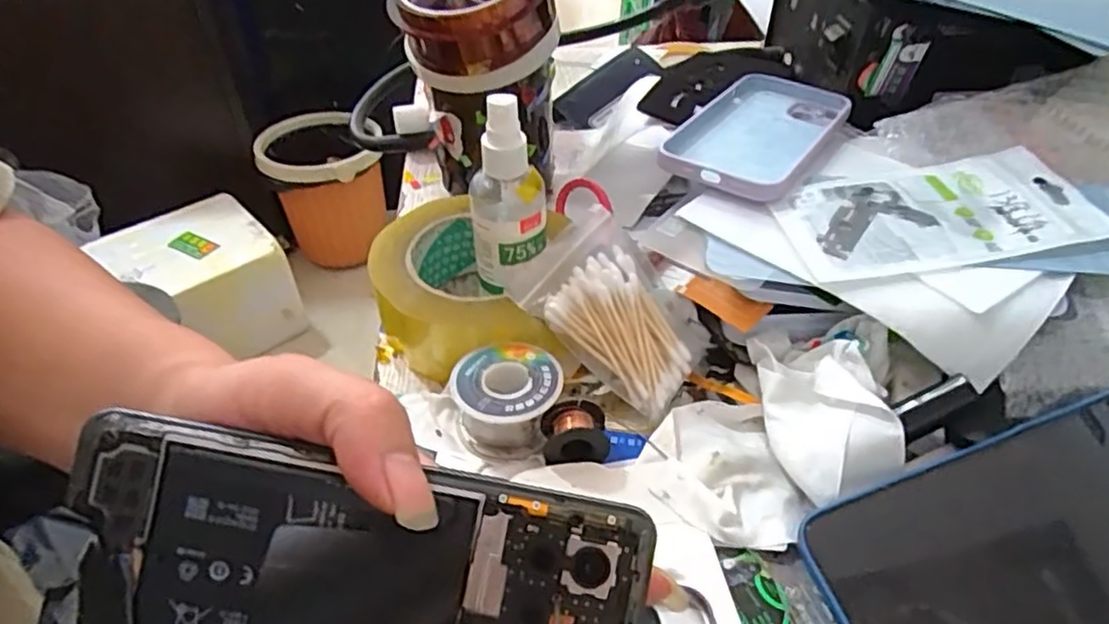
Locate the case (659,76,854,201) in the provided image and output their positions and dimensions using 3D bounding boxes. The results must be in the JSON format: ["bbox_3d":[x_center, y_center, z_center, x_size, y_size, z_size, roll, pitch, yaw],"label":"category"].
[{"bbox_3d":[0.127,-0.118,0.417,0.081,0.013,0.153,23,48,23],"label":"case"}]

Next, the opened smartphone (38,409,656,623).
[{"bbox_3d":[-0.058,0.078,0.185,0.157,0.004,0.073,10,87,1],"label":"opened smartphone"}]

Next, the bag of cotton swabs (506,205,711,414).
[{"bbox_3d":[0.033,0.000,0.355,0.100,0.023,0.072,46,65,-1],"label":"bag of cotton swabs"}]

